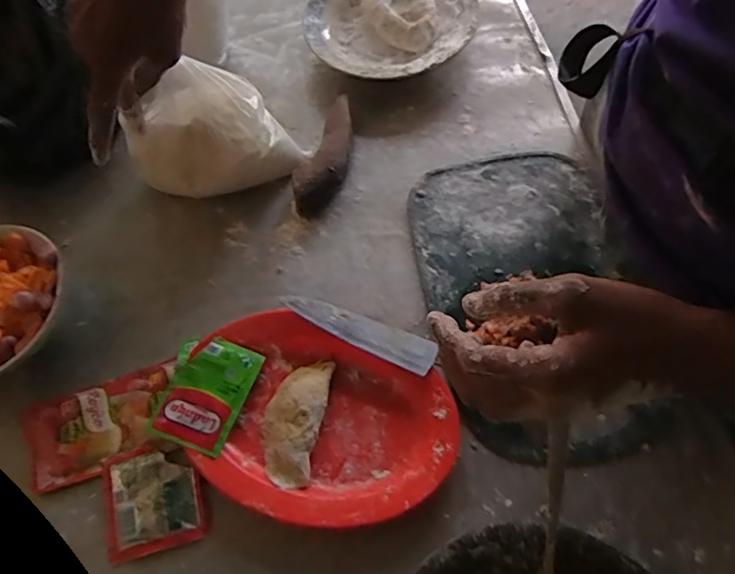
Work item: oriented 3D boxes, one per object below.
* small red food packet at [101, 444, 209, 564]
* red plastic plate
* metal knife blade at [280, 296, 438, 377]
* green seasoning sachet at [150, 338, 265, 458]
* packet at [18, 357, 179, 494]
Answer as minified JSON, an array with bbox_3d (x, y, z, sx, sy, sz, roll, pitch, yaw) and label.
[{"bbox_3d":[-0.168,0.165,0.441,0.075,0.010,0.078,-17,64,-3],"label":"small red food packet"},{"bbox_3d":[-0.041,0.108,0.451,0.208,0.023,0.149,20,68,15],"label":"red plastic plate"},{"bbox_3d":[-0.007,0.036,0.479,0.134,0.008,0.031,22,58,13],"label":"metal knife blade"},{"bbox_3d":[-0.136,0.087,0.469,0.068,0.010,0.090,17,67,13],"label":"green seasoning sachet"},{"bbox_3d":[-0.224,0.116,0.472,0.127,0.015,0.080,-18,64,-3],"label":"packet"}]

